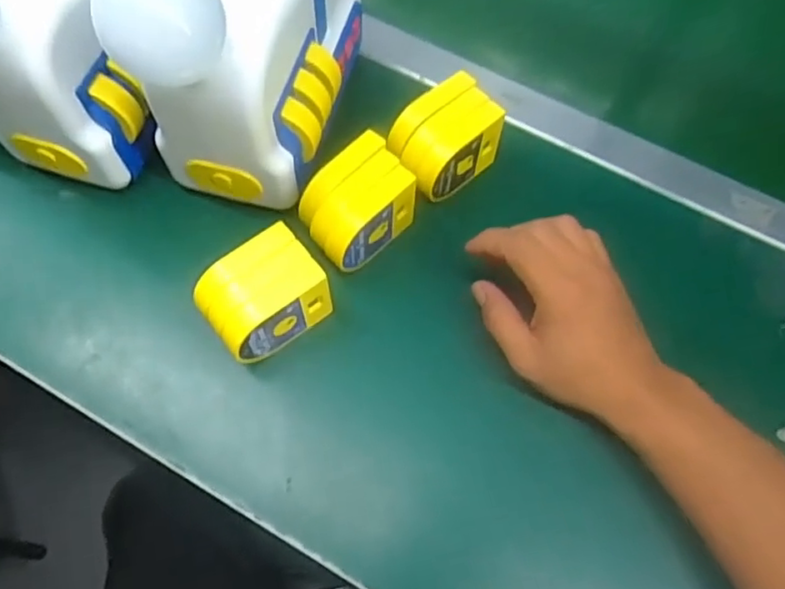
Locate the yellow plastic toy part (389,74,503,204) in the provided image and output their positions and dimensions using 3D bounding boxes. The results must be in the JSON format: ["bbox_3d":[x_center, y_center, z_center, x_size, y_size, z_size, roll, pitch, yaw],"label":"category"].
[{"bbox_3d":[0.038,-0.114,0.449,0.074,0.054,0.055,-35,72,-17],"label":"yellow plastic toy part"}]

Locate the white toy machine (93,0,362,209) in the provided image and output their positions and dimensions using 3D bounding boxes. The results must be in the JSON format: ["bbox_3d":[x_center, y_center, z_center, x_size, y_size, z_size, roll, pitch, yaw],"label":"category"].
[{"bbox_3d":[-0.086,-0.179,0.391,0.101,0.163,0.195,14,66,3],"label":"white toy machine"}]

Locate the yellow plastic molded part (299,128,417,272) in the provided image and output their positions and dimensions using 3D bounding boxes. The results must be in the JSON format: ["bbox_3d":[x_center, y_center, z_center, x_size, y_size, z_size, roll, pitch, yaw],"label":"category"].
[{"bbox_3d":[-0.025,-0.062,0.427,0.056,0.052,0.082,41,70,14],"label":"yellow plastic molded part"}]

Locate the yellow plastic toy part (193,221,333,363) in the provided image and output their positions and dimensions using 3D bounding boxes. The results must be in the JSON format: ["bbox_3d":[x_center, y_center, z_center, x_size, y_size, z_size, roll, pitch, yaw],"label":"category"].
[{"bbox_3d":[-0.083,0.001,0.390,0.071,0.048,0.055,-35,72,-17],"label":"yellow plastic toy part"}]

